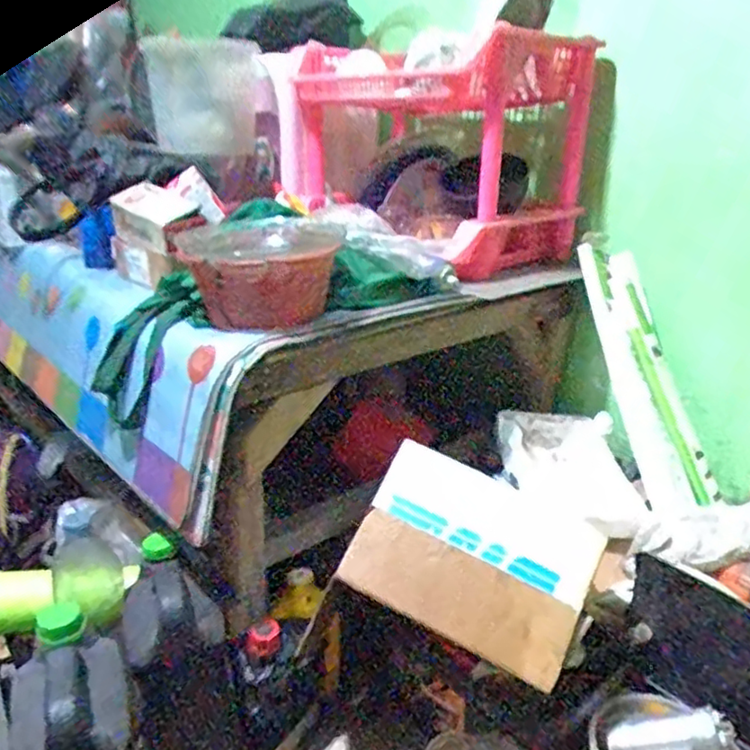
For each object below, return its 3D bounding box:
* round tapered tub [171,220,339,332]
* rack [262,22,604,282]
[{"bbox_3d":[-0.157,-0.138,0.855,0.182,0.105,0.232,-7,22,-18],"label":"round tapered tub"},{"bbox_3d":[0.087,-0.396,1.160,0.322,0.330,0.497,-19,28,-41],"label":"rack"}]

